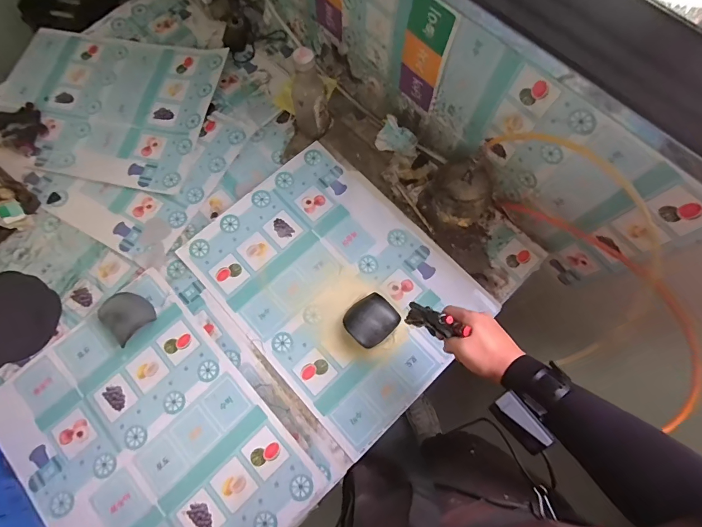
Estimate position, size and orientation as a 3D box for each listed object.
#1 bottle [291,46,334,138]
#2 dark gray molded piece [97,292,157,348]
[{"bbox_3d":[-0.083,-0.338,0.773,0.074,0.201,0.059,-5,71,1],"label":"bottle"},{"bbox_3d":[-0.427,0.097,0.719,0.093,0.040,0.087,41,77,14],"label":"dark gray molded piece"}]

